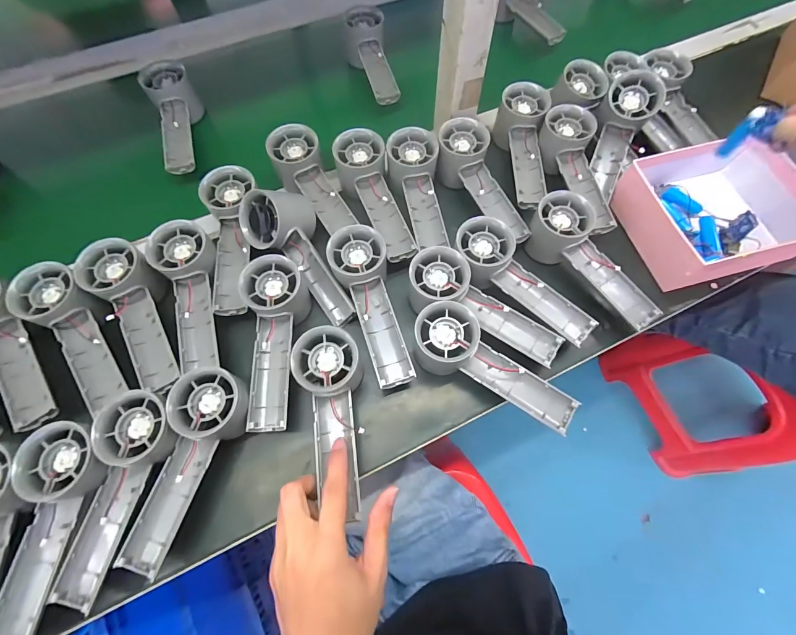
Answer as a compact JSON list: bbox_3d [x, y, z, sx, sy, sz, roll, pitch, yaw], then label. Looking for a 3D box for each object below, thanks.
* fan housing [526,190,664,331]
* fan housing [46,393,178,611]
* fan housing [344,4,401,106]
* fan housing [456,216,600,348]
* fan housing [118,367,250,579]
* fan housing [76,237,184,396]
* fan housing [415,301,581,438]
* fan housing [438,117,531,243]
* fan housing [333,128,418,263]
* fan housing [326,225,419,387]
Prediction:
[{"bbox_3d":[0.204,-0.057,0.377,0.056,0.061,0.156,-39,74,-14],"label":"fan housing"},{"bbox_3d":[-0.223,0.140,0.286,0.058,0.026,0.158,11,81,4],"label":"fan housing"},{"bbox_3d":[-0.038,-0.361,0.504,0.056,0.054,0.147,-10,69,-4],"label":"fan housing"},{"bbox_3d":[0.121,-0.033,0.361,0.156,0.036,0.053,42,74,2],"label":"fan housing"},{"bbox_3d":[-0.168,0.120,0.290,0.057,0.030,0.155,9,69,3],"label":"fan housing"},{"bbox_3d":[-0.247,-0.009,0.340,0.058,0.034,0.153,-34,72,-12],"label":"fan housing"},{"bbox_3d":[0.084,0.049,0.328,0.157,0.033,0.063,34,72,-1],"label":"fan housing"},{"bbox_3d":[0.090,-0.152,0.408,0.059,0.051,0.154,-18,70,-7],"label":"fan housing"},{"bbox_3d":[-0.023,-0.132,0.408,0.054,0.041,0.153,-23,83,-9],"label":"fan housing"},{"bbox_3d":[-0.025,-0.013,0.343,0.055,0.037,0.158,-16,69,-6],"label":"fan housing"}]

